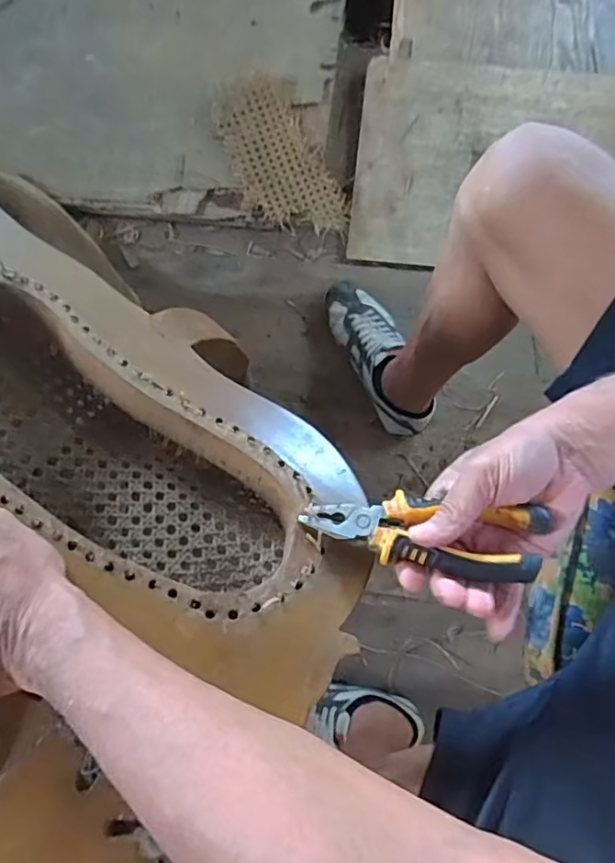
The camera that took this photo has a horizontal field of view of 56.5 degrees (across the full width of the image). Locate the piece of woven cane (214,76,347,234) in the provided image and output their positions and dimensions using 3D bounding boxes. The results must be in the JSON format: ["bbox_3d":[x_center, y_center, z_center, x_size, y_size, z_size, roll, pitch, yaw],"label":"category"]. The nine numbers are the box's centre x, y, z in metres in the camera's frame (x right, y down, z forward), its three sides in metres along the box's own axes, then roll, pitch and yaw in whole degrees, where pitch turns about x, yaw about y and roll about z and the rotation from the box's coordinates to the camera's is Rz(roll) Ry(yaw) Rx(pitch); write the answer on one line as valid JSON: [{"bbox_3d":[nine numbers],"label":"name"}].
[{"bbox_3d":[-0.064,-0.486,1.016,0.151,0.024,0.338,-30,84,-2],"label":"piece of woven cane"}]

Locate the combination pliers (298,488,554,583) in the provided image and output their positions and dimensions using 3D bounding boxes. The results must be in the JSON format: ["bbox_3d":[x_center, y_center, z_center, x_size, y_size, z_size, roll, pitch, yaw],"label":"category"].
[{"bbox_3d":[0.077,0.068,0.388,0.158,0.023,0.048,6,77,13],"label":"combination pliers"}]

